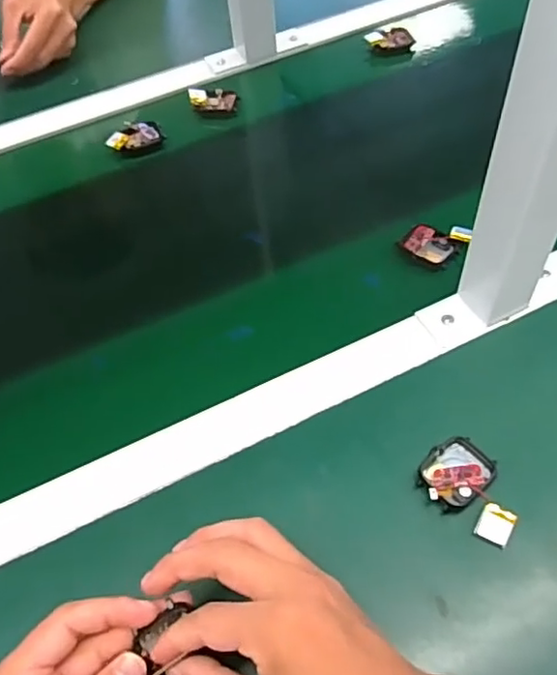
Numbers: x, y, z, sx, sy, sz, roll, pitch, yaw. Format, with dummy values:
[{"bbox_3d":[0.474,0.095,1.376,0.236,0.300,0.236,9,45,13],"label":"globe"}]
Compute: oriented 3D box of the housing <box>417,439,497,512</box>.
[{"bbox_3d":[0.116,0.088,0.402,0.048,0.007,0.039,-35,59,-18],"label":"housing"}]

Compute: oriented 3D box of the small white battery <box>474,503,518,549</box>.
[{"bbox_3d":[0.135,0.116,0.381,0.020,0.008,0.021,26,61,21],"label":"small white battery"}]

